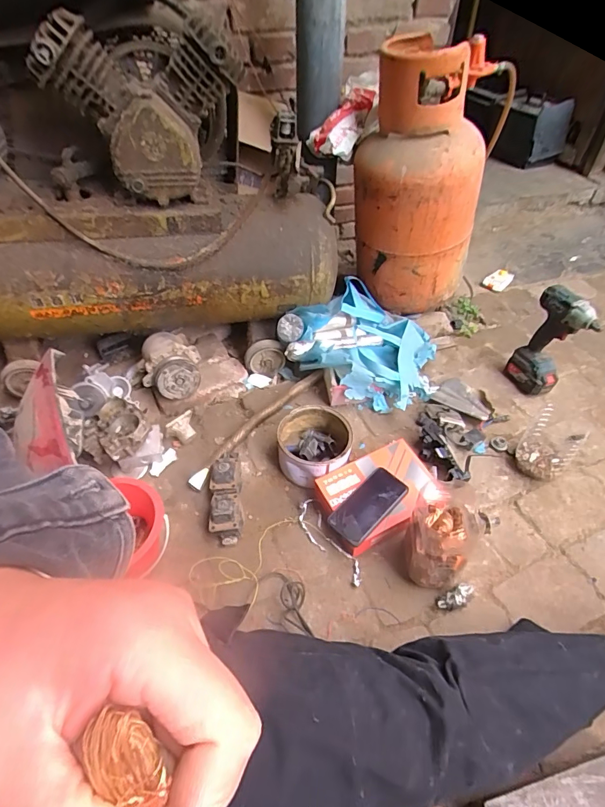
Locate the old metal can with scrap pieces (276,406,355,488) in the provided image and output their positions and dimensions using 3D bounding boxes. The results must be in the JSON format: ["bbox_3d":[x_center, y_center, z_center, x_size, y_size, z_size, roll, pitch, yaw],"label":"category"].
[{"bbox_3d":[0.025,0.091,0.894,0.146,0.092,0.150,-1,46,1],"label":"old metal can with scrap pieces"}]

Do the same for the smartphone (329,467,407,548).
[{"bbox_3d":[0.122,0.185,0.784,0.078,0.014,0.160,36,57,29],"label":"smartphone"}]

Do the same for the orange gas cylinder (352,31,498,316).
[{"bbox_3d":[0.292,-0.553,1.096,0.305,0.555,0.292,6,48,6],"label":"orange gas cylinder"}]

